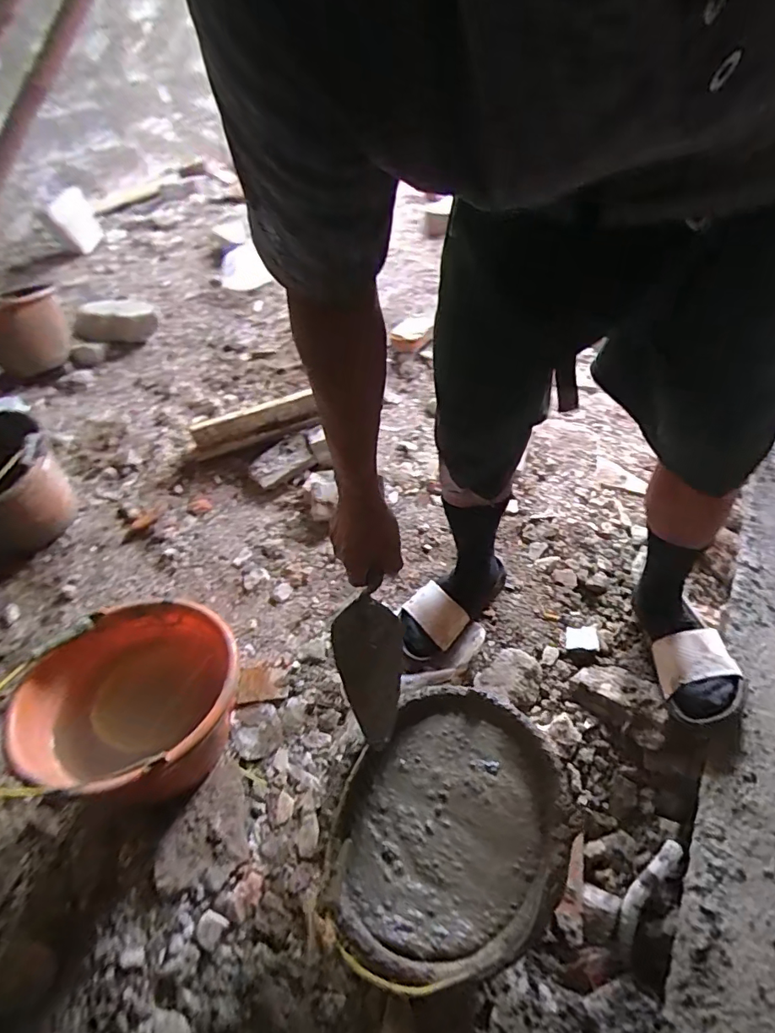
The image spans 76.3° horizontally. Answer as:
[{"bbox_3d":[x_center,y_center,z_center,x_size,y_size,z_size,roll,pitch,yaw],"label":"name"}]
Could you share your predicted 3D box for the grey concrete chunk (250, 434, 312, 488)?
[{"bbox_3d":[-0.251,-0.126,1.137,0.130,0.045,0.083,-34,58,-23],"label":"grey concrete chunk"}]

